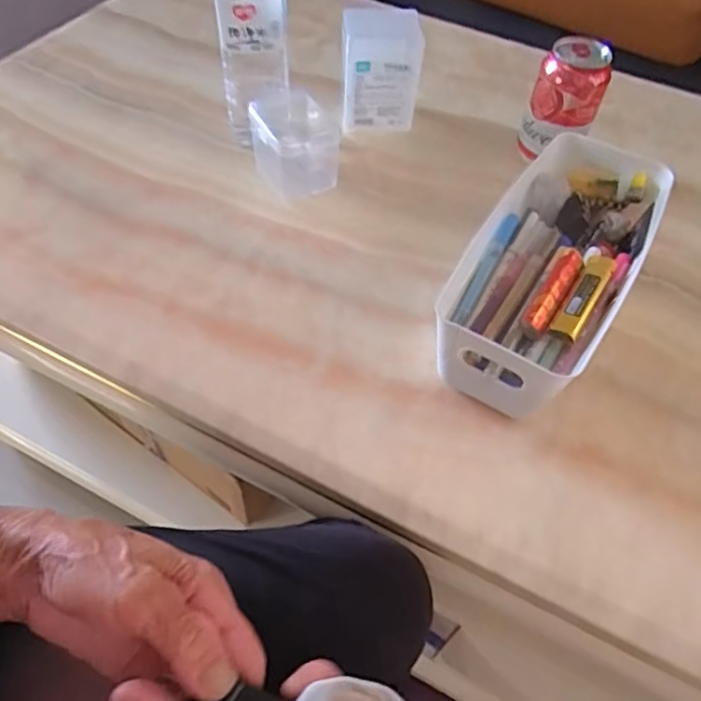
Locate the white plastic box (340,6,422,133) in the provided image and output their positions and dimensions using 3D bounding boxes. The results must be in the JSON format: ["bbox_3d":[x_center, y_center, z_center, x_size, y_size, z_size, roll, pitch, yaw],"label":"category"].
[{"bbox_3d":[0.030,-0.285,0.634,0.074,0.104,0.066,-6,54,-8],"label":"white plastic box"}]

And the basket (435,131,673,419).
[{"bbox_3d":[0.165,-0.070,0.497,0.112,0.082,0.280,27,56,16],"label":"basket"}]

